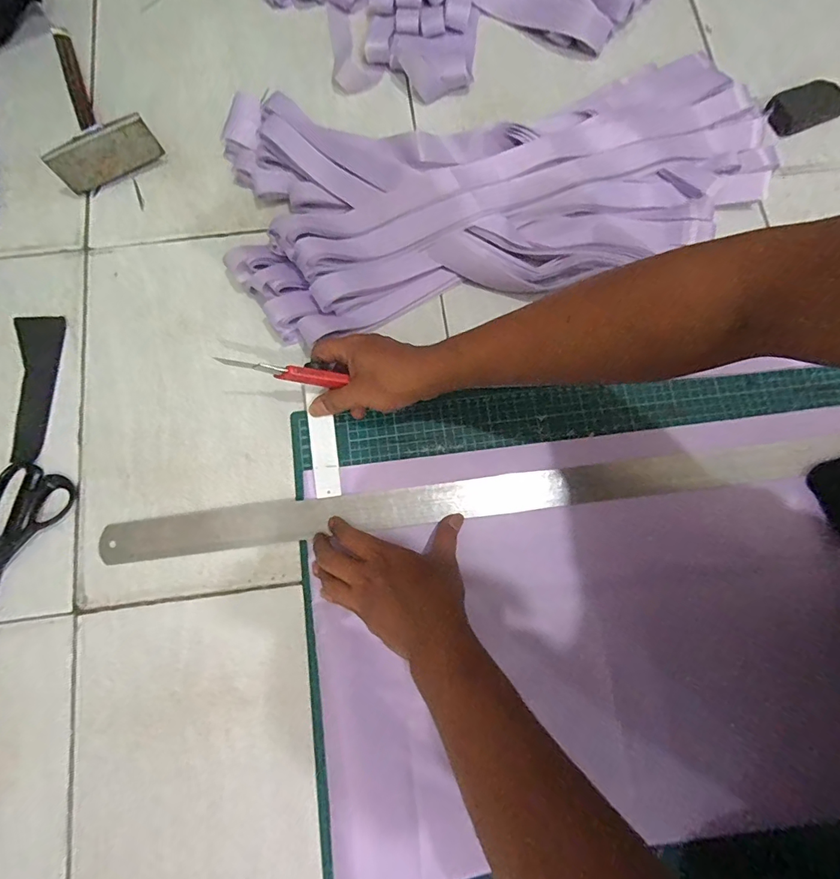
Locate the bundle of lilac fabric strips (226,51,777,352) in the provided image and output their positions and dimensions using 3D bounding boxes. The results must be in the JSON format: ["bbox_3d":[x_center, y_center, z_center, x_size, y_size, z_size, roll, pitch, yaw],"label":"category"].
[{"bbox_3d":[0.102,-0.281,0.504,0.619,0.041,0.314,-12,79,-3],"label":"bundle of lilac fabric strips"}]

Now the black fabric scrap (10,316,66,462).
[{"bbox_3d":[-0.412,-0.055,0.469,0.049,0.009,0.156,-2,78,-1],"label":"black fabric scrap"}]

